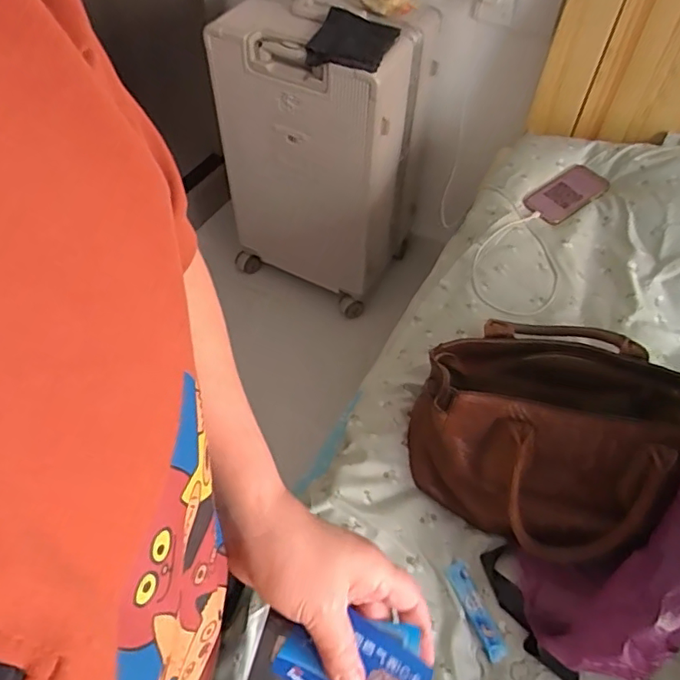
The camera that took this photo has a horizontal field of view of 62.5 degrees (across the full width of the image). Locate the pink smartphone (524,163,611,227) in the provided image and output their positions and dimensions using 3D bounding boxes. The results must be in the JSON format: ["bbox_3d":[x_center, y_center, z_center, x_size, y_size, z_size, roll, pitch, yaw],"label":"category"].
[{"bbox_3d":[0.438,-0.284,1.079,0.194,0.012,0.092,-33,61,-24],"label":"pink smartphone"}]

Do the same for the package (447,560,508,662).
[{"bbox_3d":[0.155,0.307,0.636,0.028,0.009,0.105,-21,71,-17],"label":"package"}]

